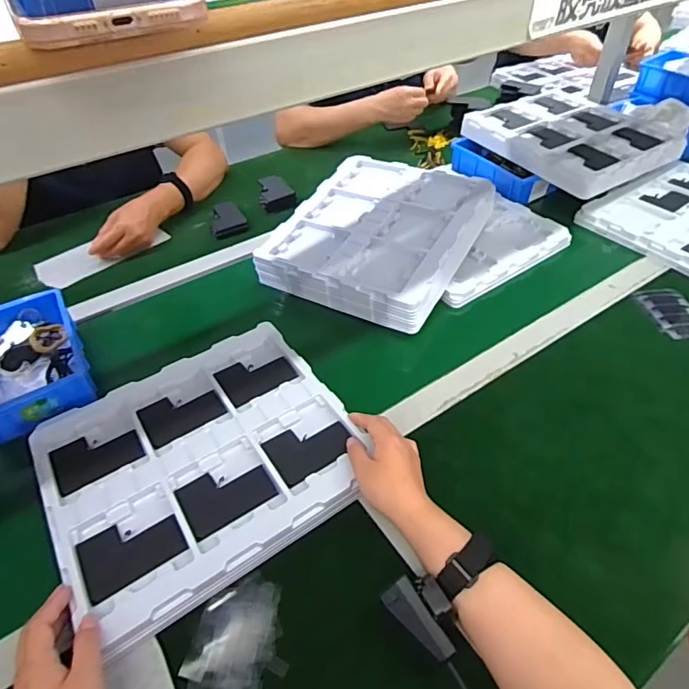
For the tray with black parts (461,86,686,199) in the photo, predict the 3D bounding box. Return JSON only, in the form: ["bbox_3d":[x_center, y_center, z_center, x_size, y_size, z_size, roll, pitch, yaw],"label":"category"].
[{"bbox_3d":[0.454,-0.426,0.961,0.312,0.041,0.331,-25,51,-21],"label":"tray with black parts"}]

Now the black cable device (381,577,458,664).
[{"bbox_3d":[0.062,0.224,0.391,0.025,0.012,0.065,-31,53,-25],"label":"black cable device"}]

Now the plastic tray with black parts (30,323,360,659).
[{"bbox_3d":[-0.158,0.116,0.533,0.308,0.032,0.283,-28,54,-20],"label":"plastic tray with black parts"}]

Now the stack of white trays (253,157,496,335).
[{"bbox_3d":[0.056,-0.190,0.793,0.288,0.070,0.324,22,51,21],"label":"stack of white trays"}]

